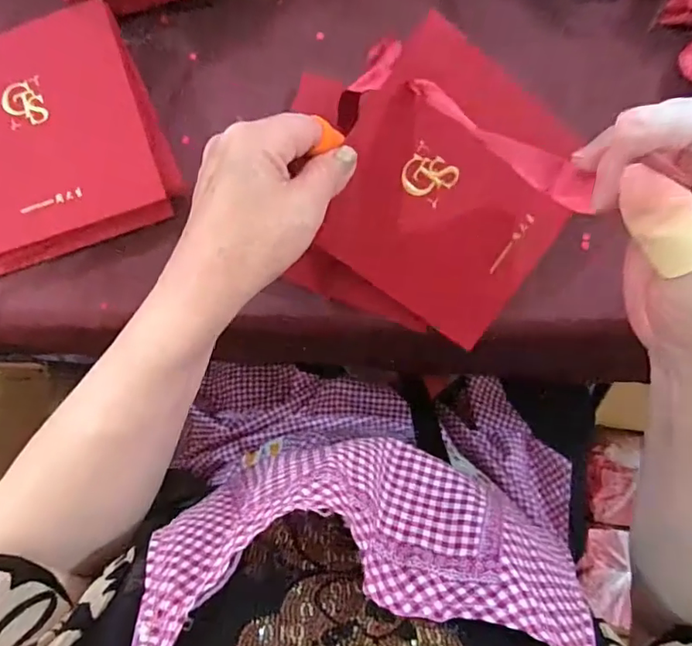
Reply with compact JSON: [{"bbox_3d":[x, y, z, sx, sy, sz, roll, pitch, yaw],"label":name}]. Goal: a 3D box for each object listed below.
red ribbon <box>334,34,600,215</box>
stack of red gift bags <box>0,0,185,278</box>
[{"bbox_3d":[0.058,-0.100,0.279,0.045,0.025,0.163,-49,59,-1],"label":"red ribbon"},{"bbox_3d":[-0.198,-0.120,0.362,0.147,0.043,0.143,-19,84,3],"label":"stack of red gift bags"}]

